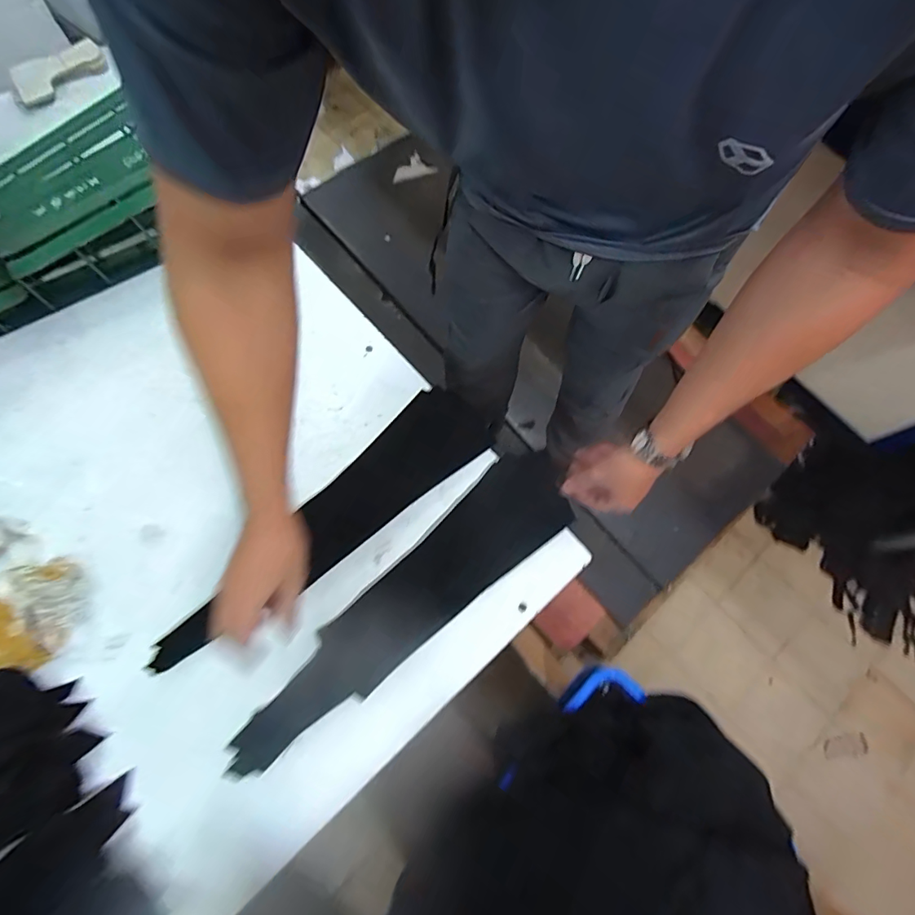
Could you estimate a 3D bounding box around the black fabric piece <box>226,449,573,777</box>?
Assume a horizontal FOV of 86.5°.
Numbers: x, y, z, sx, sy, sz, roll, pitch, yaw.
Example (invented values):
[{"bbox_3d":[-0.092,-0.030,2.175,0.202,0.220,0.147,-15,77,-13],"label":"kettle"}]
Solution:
[{"bbox_3d":[-0.062,0.174,0.626,0.521,0.007,0.117,-38,77,-13],"label":"black fabric piece"}]

